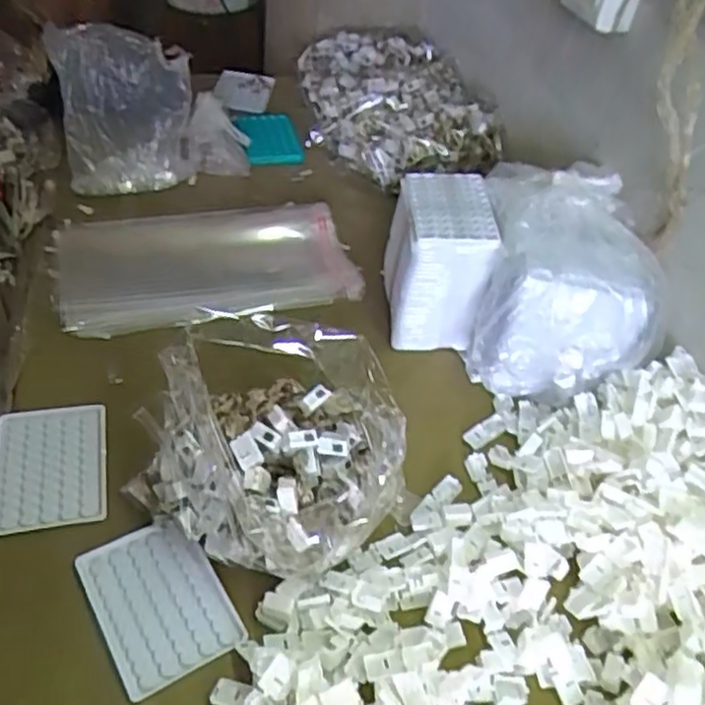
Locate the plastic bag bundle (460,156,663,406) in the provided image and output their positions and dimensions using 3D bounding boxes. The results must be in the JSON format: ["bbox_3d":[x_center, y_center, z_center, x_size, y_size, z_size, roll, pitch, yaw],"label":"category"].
[{"bbox_3d":[0.223,-0.077,0.737,0.172,0.182,0.207,9,45,1],"label":"plastic bag bundle"}]

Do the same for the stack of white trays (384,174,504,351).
[{"bbox_3d":[0.090,-0.099,0.766,0.097,0.152,0.124,2,45,-6],"label":"stack of white trays"}]

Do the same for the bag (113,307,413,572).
[{"bbox_3d":[-0.065,0.080,0.576,0.210,0.137,0.172,17,45,7],"label":"bag"}]

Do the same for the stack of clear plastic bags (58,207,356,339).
[{"bbox_3d":[-0.172,-0.113,0.819,0.341,0.032,0.171,-5,47,-15],"label":"stack of clear plastic bags"}]

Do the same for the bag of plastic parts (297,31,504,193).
[{"bbox_3d":[0.056,-0.392,1.066,0.240,0.084,0.394,-6,47,-16],"label":"bag of plastic parts"}]

